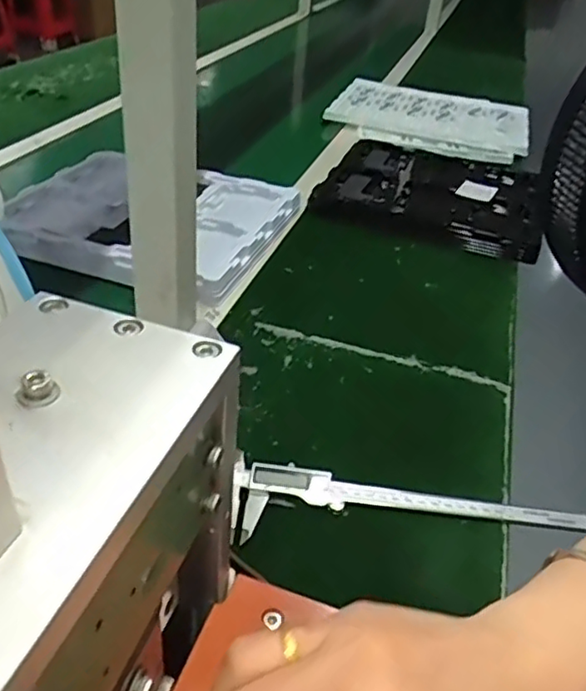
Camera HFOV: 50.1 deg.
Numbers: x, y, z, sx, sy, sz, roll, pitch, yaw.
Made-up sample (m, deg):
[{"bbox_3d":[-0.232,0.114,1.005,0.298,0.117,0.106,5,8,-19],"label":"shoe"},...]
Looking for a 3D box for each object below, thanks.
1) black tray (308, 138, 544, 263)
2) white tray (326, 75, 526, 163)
[{"bbox_3d":[0.215,-0.238,0.956,0.312,0.052,0.324,17,38,13],"label":"black tray"},{"bbox_3d":[0.268,-0.454,1.244,0.393,0.059,0.295,20,39,17],"label":"white tray"}]

